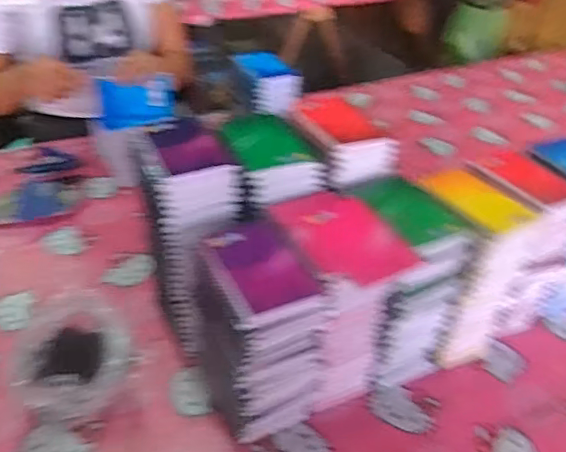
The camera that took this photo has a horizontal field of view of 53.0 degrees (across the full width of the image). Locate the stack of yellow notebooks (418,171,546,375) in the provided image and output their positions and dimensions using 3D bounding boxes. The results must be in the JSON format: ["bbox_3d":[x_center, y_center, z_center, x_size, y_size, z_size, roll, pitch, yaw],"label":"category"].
[{"bbox_3d":[0.226,0.060,0.761,0.106,0.243,0.139,-21,42,-29],"label":"stack of yellow notebooks"}]

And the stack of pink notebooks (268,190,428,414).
[{"bbox_3d":[0.054,0.099,0.688,0.106,0.255,0.161,-11,40,-20],"label":"stack of pink notebooks"}]

